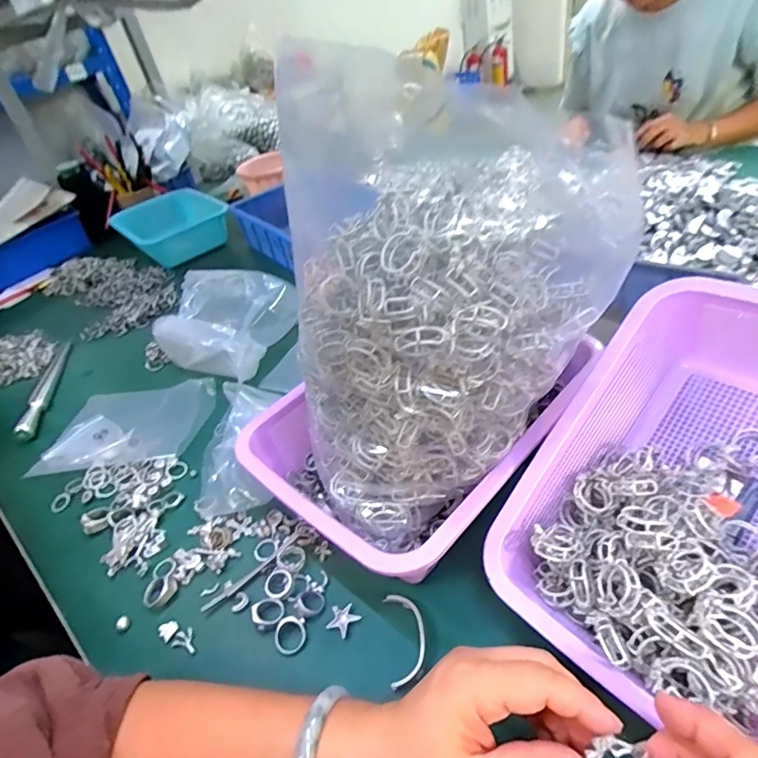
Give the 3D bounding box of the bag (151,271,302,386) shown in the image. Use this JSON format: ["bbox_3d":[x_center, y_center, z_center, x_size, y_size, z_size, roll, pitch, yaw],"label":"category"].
[{"bbox_3d":[-0.210,-0.070,0.673,0.144,0.097,0.165,1,41,17],"label":"bag"}]

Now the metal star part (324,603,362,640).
[{"bbox_3d":[-0.029,0.182,0.379,0.022,0.004,0.023,22,51,36],"label":"metal star part"}]

